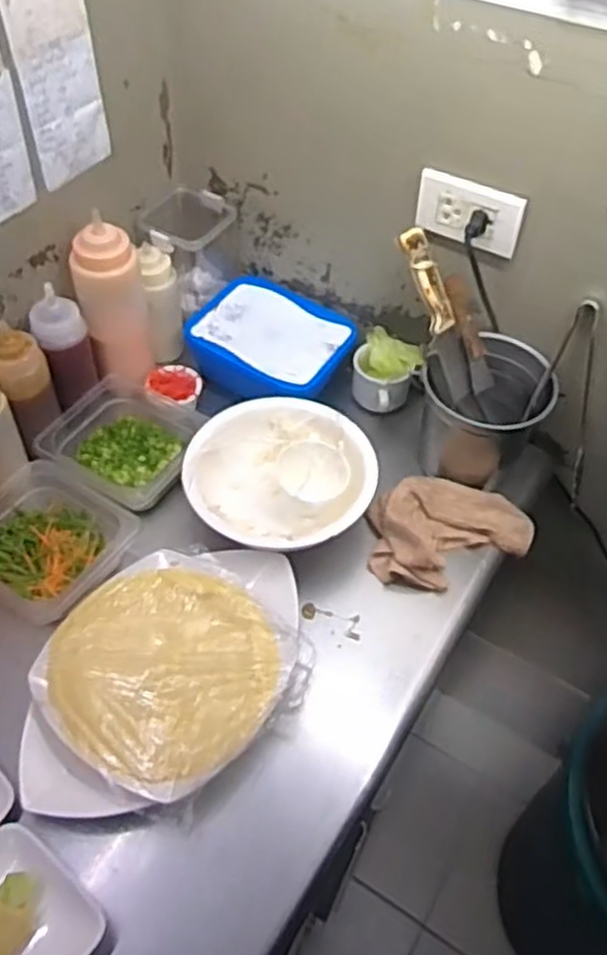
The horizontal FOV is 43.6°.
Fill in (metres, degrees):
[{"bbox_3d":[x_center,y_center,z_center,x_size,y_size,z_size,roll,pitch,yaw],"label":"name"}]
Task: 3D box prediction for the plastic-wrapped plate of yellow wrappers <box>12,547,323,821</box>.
[{"bbox_3d":[-0.134,0.197,0.774,0.272,0.048,0.253,2,52,-2],"label":"plastic-wrapped plate of yellow wrappers"}]

